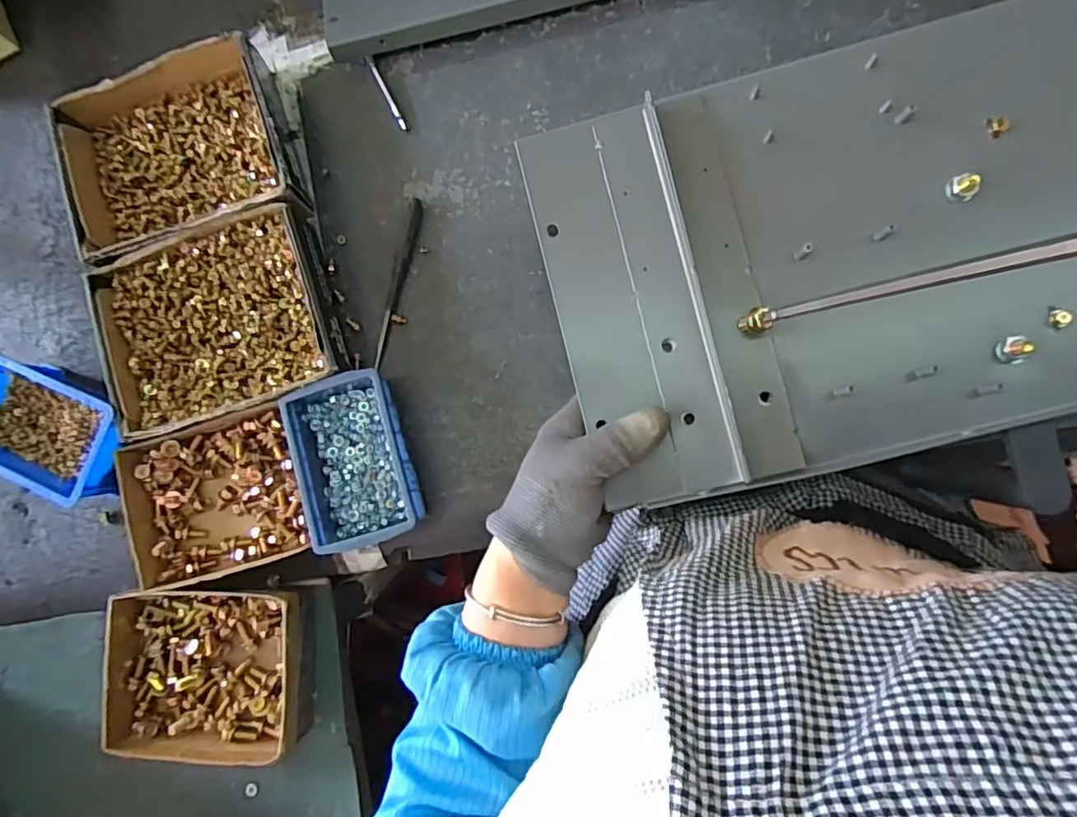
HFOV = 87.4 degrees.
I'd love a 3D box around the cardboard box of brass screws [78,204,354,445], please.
[{"bbox_3d":[-0.297,-0.078,0.528,0.213,0.049,0.176,-17,82,3],"label":"cardboard box of brass screws"}]

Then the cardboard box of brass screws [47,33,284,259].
[{"bbox_3d":[-0.356,-0.250,0.560,0.212,0.055,0.190,-21,82,2],"label":"cardboard box of brass screws"}]

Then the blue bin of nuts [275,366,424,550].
[{"bbox_3d":[-0.163,0.046,0.505,0.098,0.047,0.149,-16,84,3],"label":"blue bin of nuts"}]

